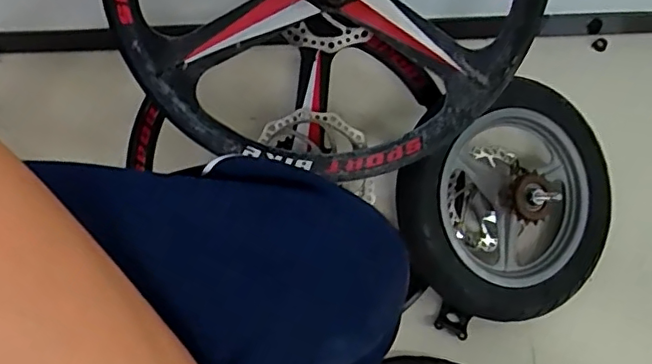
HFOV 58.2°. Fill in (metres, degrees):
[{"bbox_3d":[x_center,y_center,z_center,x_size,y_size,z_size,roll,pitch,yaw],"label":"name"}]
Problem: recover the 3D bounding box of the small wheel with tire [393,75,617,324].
[{"bbox_3d":[0.229,0.036,0.731,0.272,0.121,0.272,1,88,-18],"label":"small wheel with tire"}]

